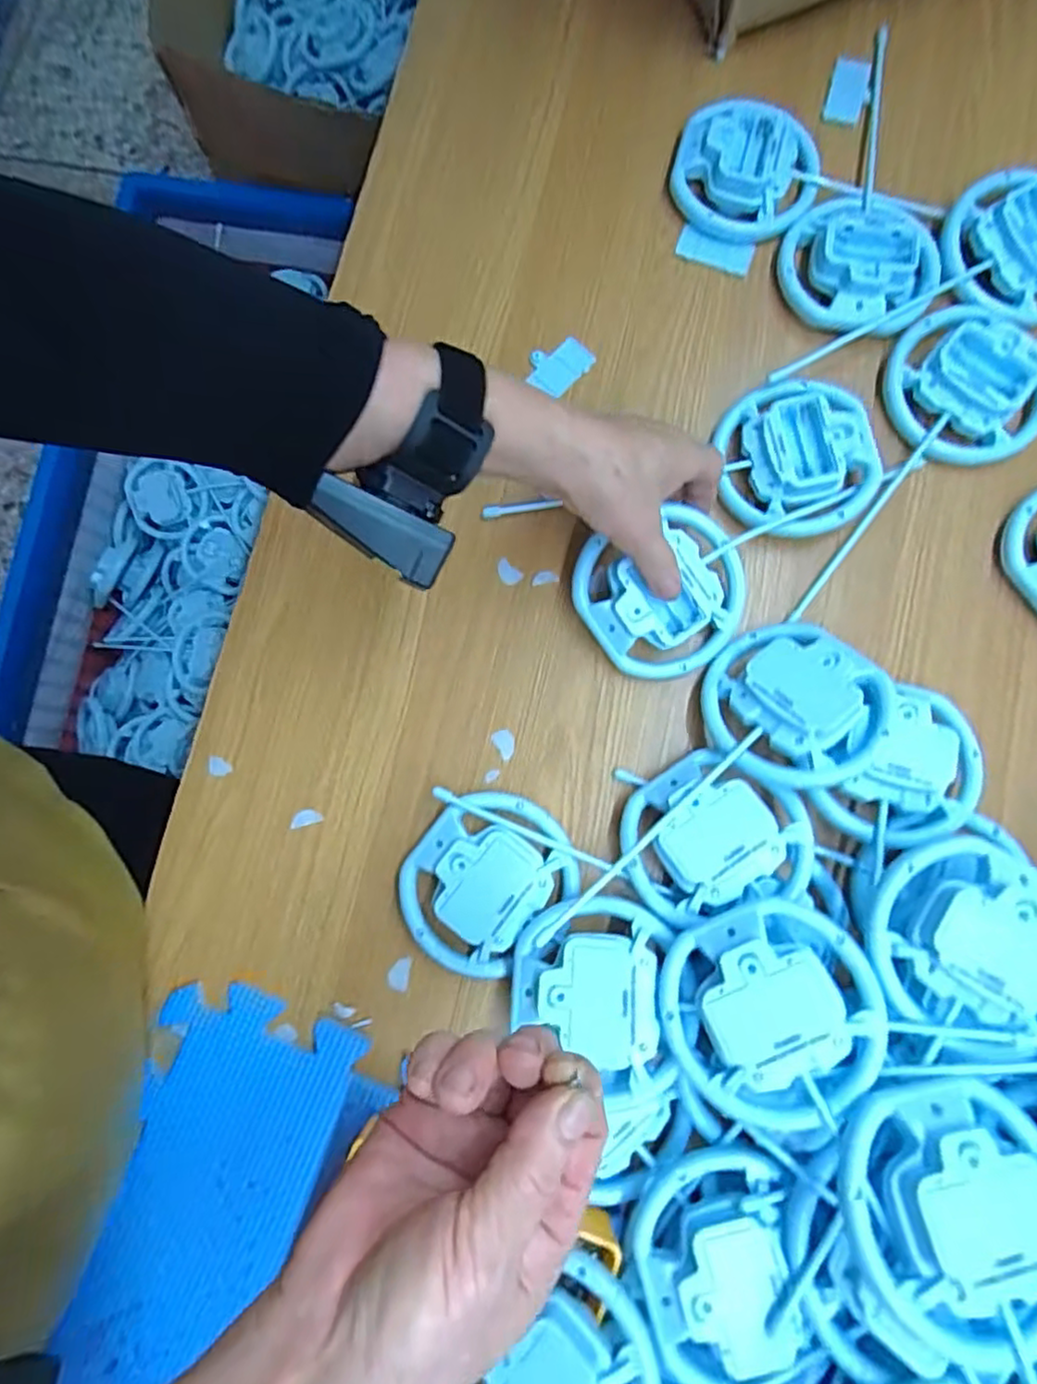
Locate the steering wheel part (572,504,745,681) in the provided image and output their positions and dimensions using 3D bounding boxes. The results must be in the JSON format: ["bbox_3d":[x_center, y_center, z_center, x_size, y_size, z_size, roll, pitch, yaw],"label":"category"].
[{"bbox_3d":[0.092,-0.060,0.404,0.101,0.024,0.101,0,97,-3],"label":"steering wheel part"}]

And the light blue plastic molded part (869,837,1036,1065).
[{"bbox_3d":[0.222,0.126,0.326,0.086,0.027,0.104,33,83,6],"label":"light blue plastic molded part"}]

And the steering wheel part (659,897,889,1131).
[{"bbox_3d":[0.127,0.159,0.327,0.103,0.034,0.093,-27,81,-3],"label":"steering wheel part"}]

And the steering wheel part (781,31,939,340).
[{"bbox_3d":[0.256,-0.358,0.463,0.099,0.026,0.236,20,81,5],"label":"steering wheel part"}]

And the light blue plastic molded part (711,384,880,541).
[{"bbox_3d":[0.180,-0.151,0.426,0.094,0.032,0.099,0,80,1],"label":"light blue plastic molded part"}]

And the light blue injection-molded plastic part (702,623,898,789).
[{"bbox_3d":[0.160,0.004,0.384,0.096,0.027,0.096,-5,68,12],"label":"light blue injection-molded plastic part"}]

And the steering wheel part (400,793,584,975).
[{"bbox_3d":[-0.019,0.110,0.390,0.086,0.030,0.104,43,83,8],"label":"steering wheel part"}]

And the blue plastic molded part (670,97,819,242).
[{"bbox_3d":[0.160,-0.366,0.467,0.101,0.031,0.098,13,80,4],"label":"blue plastic molded part"}]

